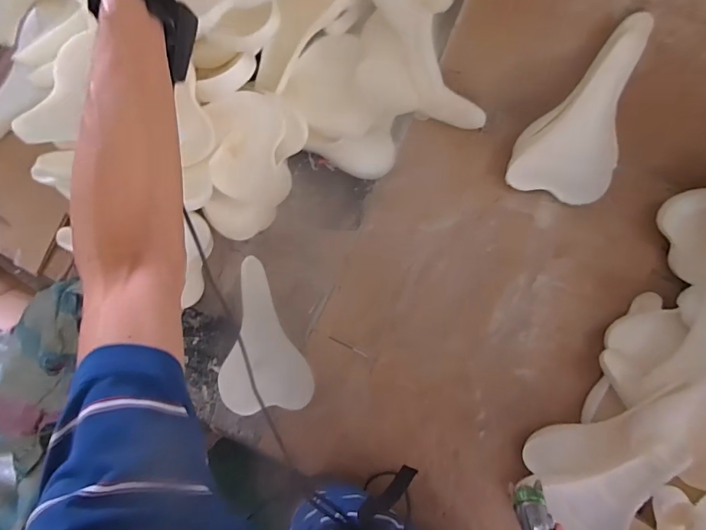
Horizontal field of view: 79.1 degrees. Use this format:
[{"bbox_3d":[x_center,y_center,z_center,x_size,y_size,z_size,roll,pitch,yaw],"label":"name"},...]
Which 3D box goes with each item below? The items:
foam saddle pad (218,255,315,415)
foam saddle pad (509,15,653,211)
[{"bbox_3d":[-0.156,0.120,0.727,0.146,0.032,0.252,-8,82,0],"label":"foam saddle pad"},{"bbox_3d":[0.346,-0.227,0.669,0.142,0.055,0.269,7,121,14],"label":"foam saddle pad"}]

